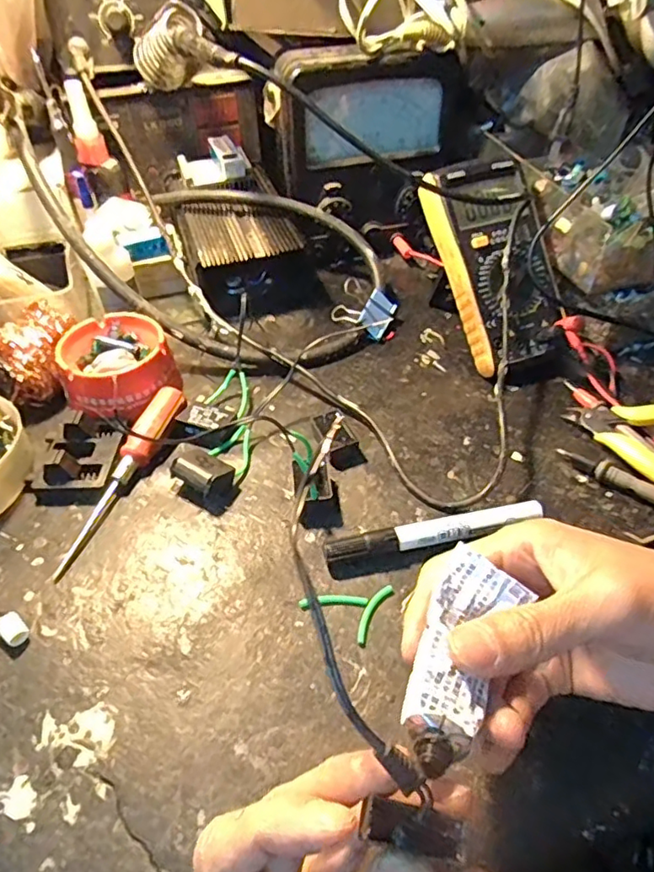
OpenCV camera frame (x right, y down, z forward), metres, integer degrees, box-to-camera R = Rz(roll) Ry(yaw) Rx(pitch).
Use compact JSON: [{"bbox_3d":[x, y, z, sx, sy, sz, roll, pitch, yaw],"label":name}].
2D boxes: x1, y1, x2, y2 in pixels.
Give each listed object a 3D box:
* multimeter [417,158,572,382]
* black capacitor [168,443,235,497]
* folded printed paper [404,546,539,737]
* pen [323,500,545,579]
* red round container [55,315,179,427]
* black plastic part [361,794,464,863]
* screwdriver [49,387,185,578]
[{"bbox_3d":[0.143,-0.129,0.454,0.083,0.044,0.178,-23,93,-20],"label":"multimeter"},{"bbox_3d":[-0.086,0.026,0.382,0.040,0.021,0.030,25,51,23],"label":"black capacitor"},{"bbox_3d":[0.052,0.081,0.221,0.030,0.016,0.076,21,37,20],"label":"folded printed paper"},{"bbox_3d":[0.065,0.060,0.352,0.136,0.016,0.020,-11,47,-10],"label":"pen"},{"bbox_3d":[-0.159,-0.051,0.438,0.082,0.044,0.089,0,46,0],"label":"red round container"},{"bbox_3d":[0.026,0.117,0.170,0.030,0.006,0.011,16,47,1],"label":"black plastic part"},{"bbox_3d":[-0.136,0.024,0.379,0.020,0.025,0.147,14,48,14],"label":"screwdriver"}]

